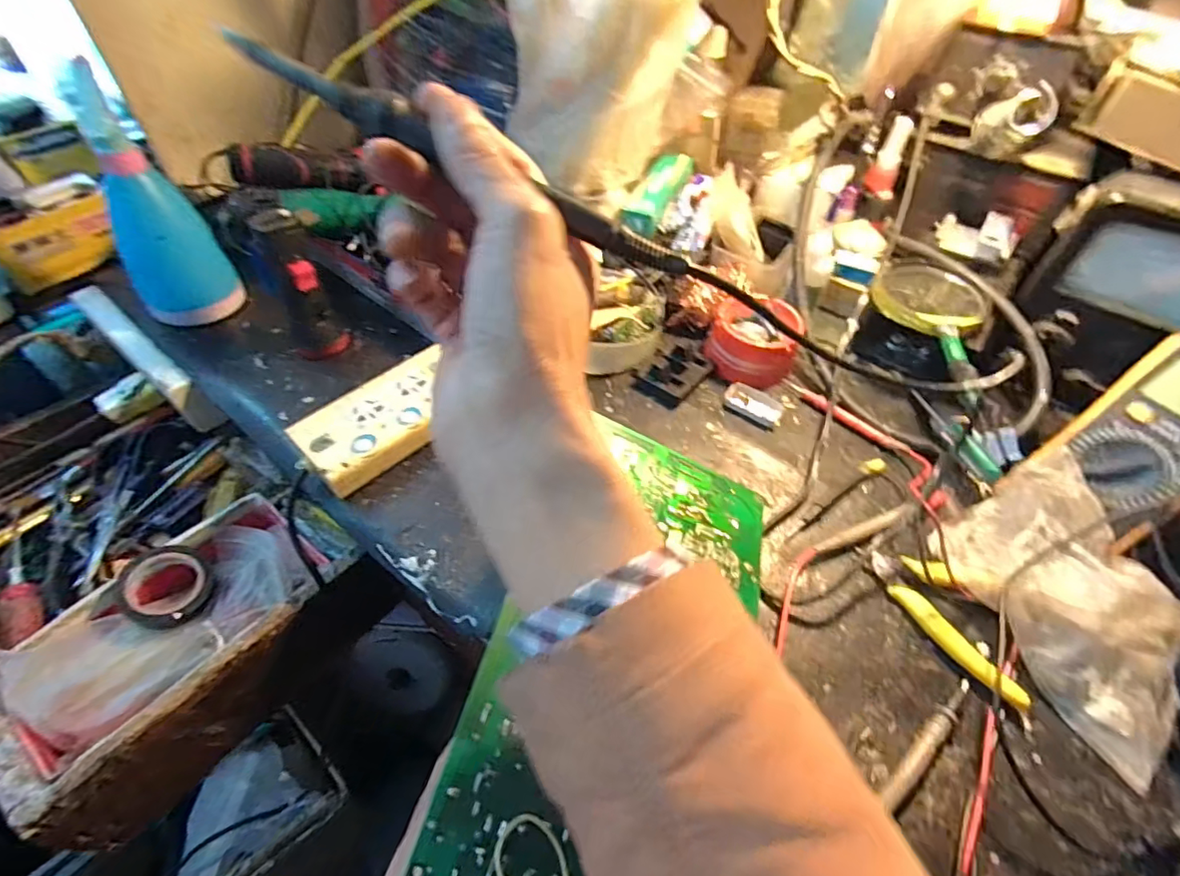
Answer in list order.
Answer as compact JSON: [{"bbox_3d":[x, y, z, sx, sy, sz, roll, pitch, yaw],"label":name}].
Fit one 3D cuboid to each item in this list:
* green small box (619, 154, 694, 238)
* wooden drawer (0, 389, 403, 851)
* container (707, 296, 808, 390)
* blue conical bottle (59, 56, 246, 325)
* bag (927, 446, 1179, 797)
[{"bbox_3d":[0.075,-0.275,0.603,0.039,0.028,0.141,19,53,13],"label":"green small box"},{"bbox_3d":[-0.413,0.101,0.492,0.387,0.096,0.246,34,57,22],"label":"wooden drawer"},{"bbox_3d":[0.158,-0.094,0.529,0.086,0.042,0.082,11,51,6],"label":"container"},{"bbox_3d":[-0.397,-0.199,0.485,0.080,0.189,0.073,-35,60,-27],"label":"blue conical bottle"},{"bbox_3d":[0.324,0.099,0.350,0.115,0.060,0.162,-25,56,-21],"label":"bag"}]

